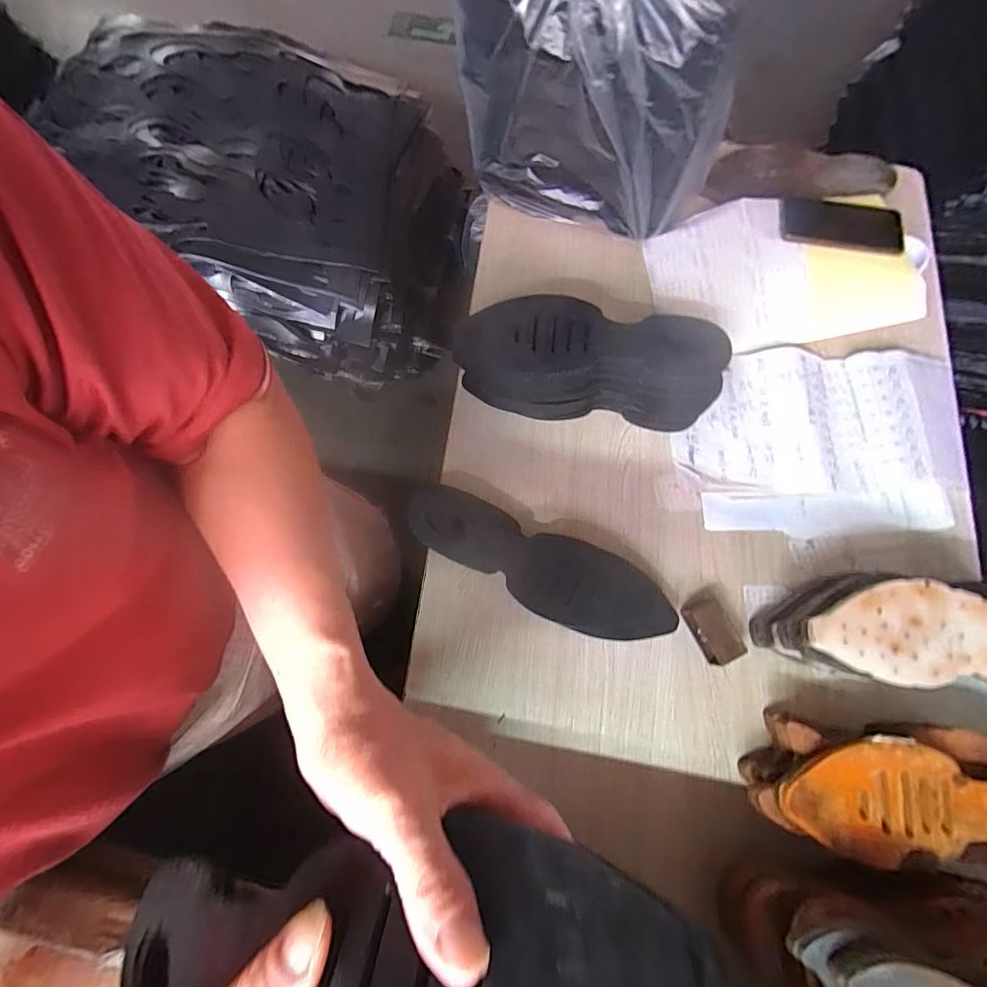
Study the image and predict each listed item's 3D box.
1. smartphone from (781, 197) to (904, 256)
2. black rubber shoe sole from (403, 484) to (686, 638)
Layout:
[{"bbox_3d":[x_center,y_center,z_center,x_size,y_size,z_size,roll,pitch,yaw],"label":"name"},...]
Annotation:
[{"bbox_3d":[0.492,-0.384,0.680,0.170,0.011,0.086,6,74,-2],"label":"smartphone"},{"bbox_3d":[0.048,0.086,0.558,0.310,0.055,0.091,23,75,6],"label":"black rubber shoe sole"}]

